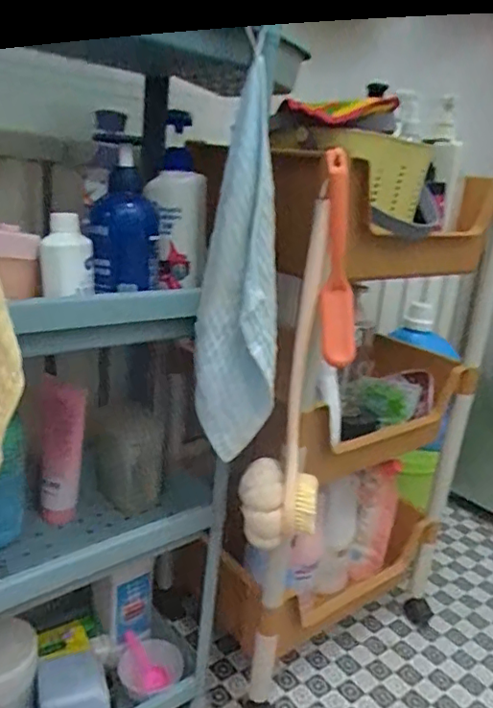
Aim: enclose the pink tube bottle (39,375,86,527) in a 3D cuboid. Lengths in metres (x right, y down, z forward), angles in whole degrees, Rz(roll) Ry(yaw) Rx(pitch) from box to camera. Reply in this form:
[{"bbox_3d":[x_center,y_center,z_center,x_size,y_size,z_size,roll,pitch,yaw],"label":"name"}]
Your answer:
[{"bbox_3d":[-0.244,0.134,0.749,0.054,0.218,0.034,-3,20,-27],"label":"pink tube bottle"}]

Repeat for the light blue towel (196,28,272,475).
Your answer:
[{"bbox_3d":[-0.005,-0.079,0.604,0.089,0.383,0.068,6,18,1],"label":"light blue towel"}]

